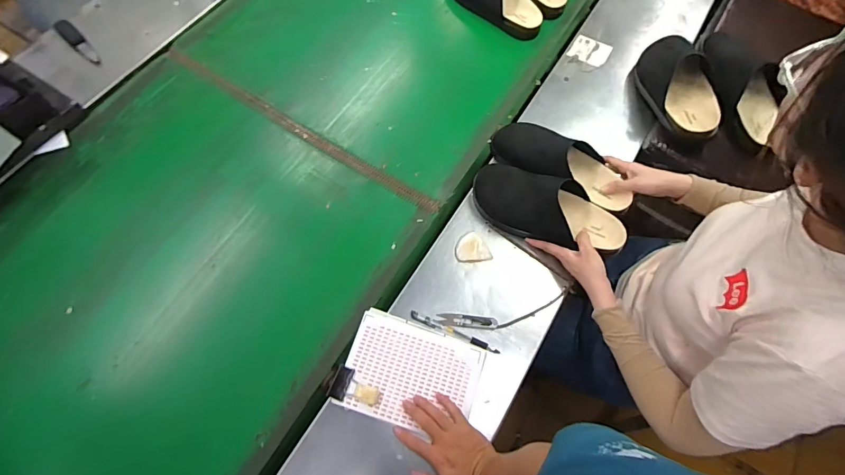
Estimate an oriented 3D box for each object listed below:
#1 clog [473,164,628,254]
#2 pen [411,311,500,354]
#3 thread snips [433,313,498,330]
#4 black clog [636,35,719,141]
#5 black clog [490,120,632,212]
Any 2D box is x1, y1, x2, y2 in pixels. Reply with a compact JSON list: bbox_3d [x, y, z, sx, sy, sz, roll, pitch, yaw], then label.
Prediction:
[{"bbox_3d":[0.224,-0.049,0.731,0.279,0.107,0.106,27,70,10],"label":"clog"},{"bbox_3d":[0.054,0.159,0.677,0.158,0.008,0.014,21,69,8],"label":"pen"},{"bbox_3d":[0.075,0.144,0.692,0.105,0.008,0.024,6,68,2],"label":"thread snips"},{"bbox_3d":[0.523,-0.317,0.817,0.124,0.084,0.268,3,67,-1],"label":"black clog"},{"bbox_3d":[0.256,-0.137,0.769,0.273,0.106,0.109,31,69,10],"label":"black clog"}]

